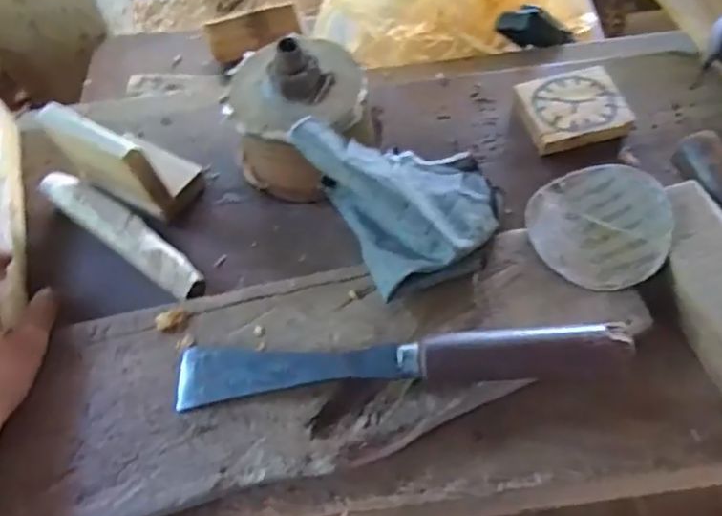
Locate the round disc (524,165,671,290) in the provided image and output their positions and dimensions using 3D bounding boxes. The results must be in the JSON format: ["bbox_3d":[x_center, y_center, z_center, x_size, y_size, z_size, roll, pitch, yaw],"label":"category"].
[{"bbox_3d":[0.157,-0.023,0.414,0.083,0.015,0.092,-39,58,-2],"label":"round disc"}]

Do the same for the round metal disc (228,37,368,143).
[{"bbox_3d":[-0.047,-0.130,0.439,0.096,0.038,0.092,-1,60,2],"label":"round metal disc"}]

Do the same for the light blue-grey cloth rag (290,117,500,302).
[{"bbox_3d":[0.041,-0.047,0.431,0.123,0.071,0.126,-27,62,-12],"label":"light blue-grey cloth rag"}]

